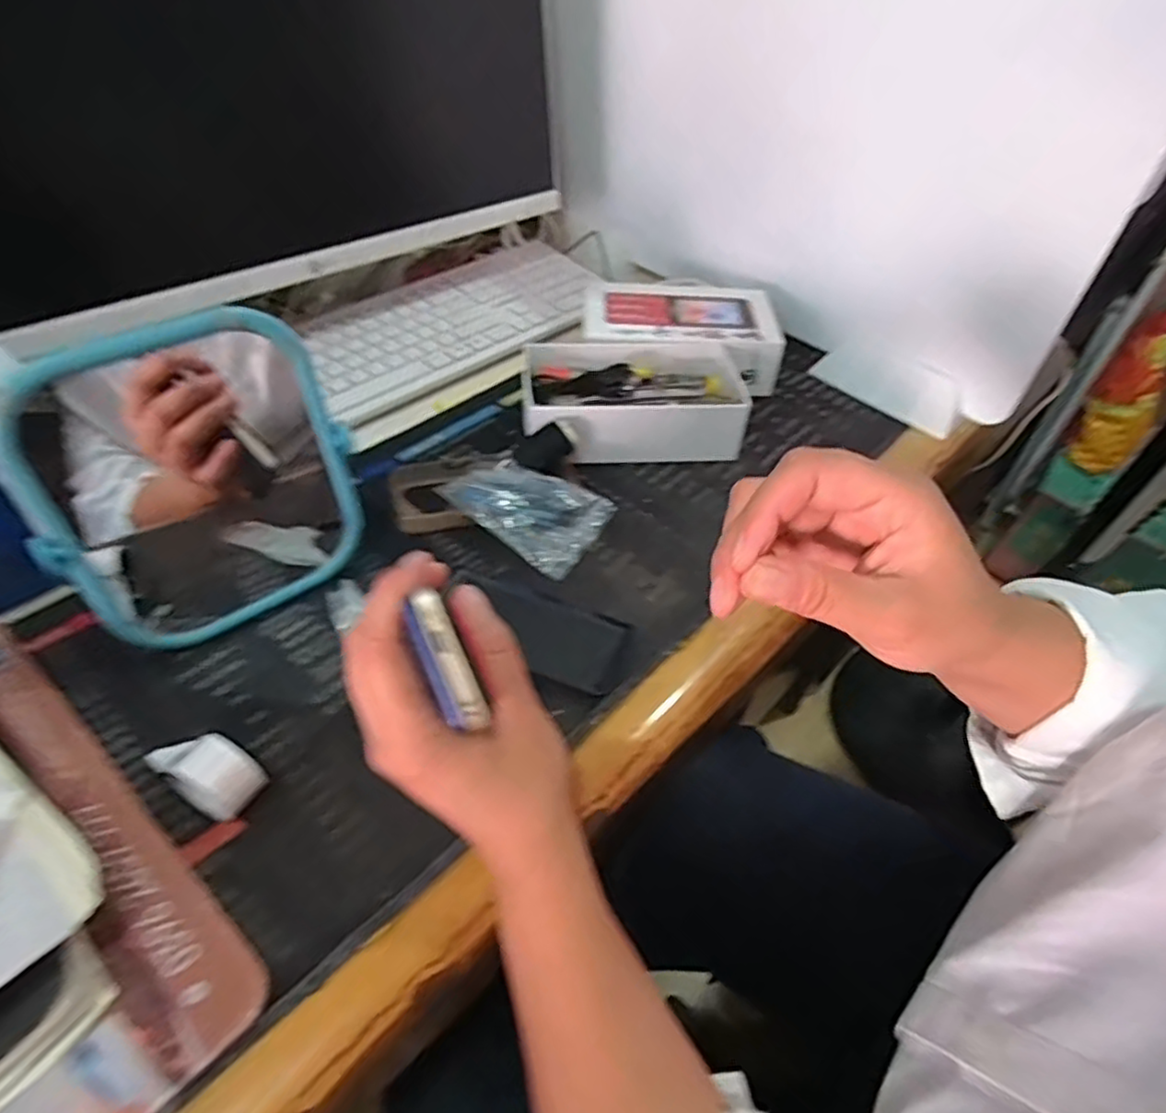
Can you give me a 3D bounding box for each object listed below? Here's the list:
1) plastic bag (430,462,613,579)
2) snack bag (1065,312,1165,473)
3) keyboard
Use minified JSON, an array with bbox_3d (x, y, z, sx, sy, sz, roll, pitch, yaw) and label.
[{"bbox_3d":[-0.041,-0.037,0.484,0.108,0.022,0.064,25,50,19],"label":"plastic bag"},{"bbox_3d":[1.138,-0.349,1.424,0.144,0.358,0.105,24,18,17],"label":"snack bag"},{"bbox_3d":[-0.120,-0.233,0.668,0.326,0.018,0.136,-32,56,-30],"label":"keyboard"}]

